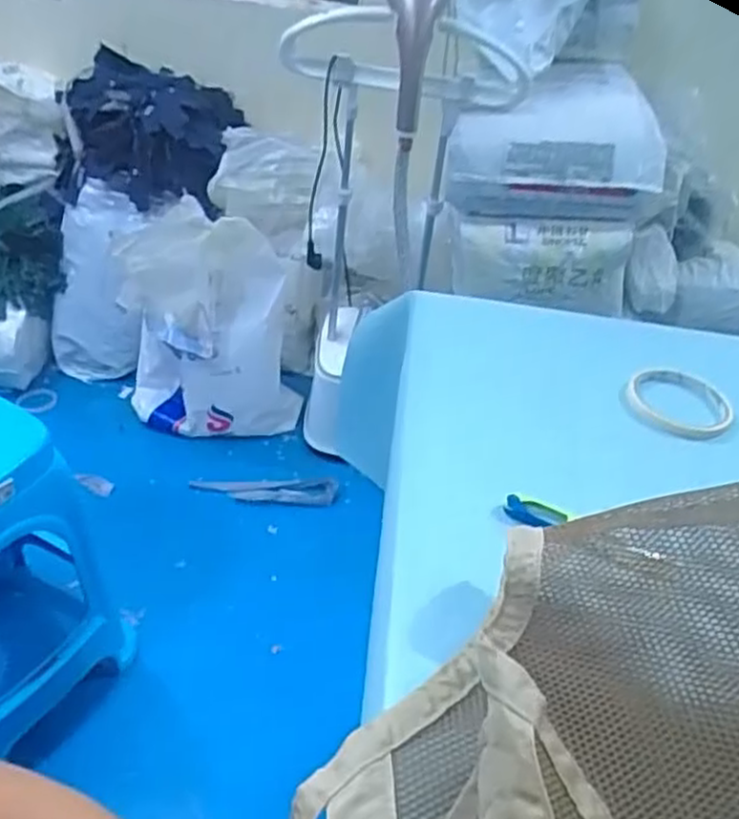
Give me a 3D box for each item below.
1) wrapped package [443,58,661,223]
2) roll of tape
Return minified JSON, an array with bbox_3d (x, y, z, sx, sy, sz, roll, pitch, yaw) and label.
[{"bbox_3d":[0.348,-0.495,1.407,0.396,0.234,0.201,3,36,-6],"label":"wrapped package"},{"bbox_3d":[0.271,-0.005,0.652,0.087,0.021,0.095,5,36,-4],"label":"roll of tape"}]

